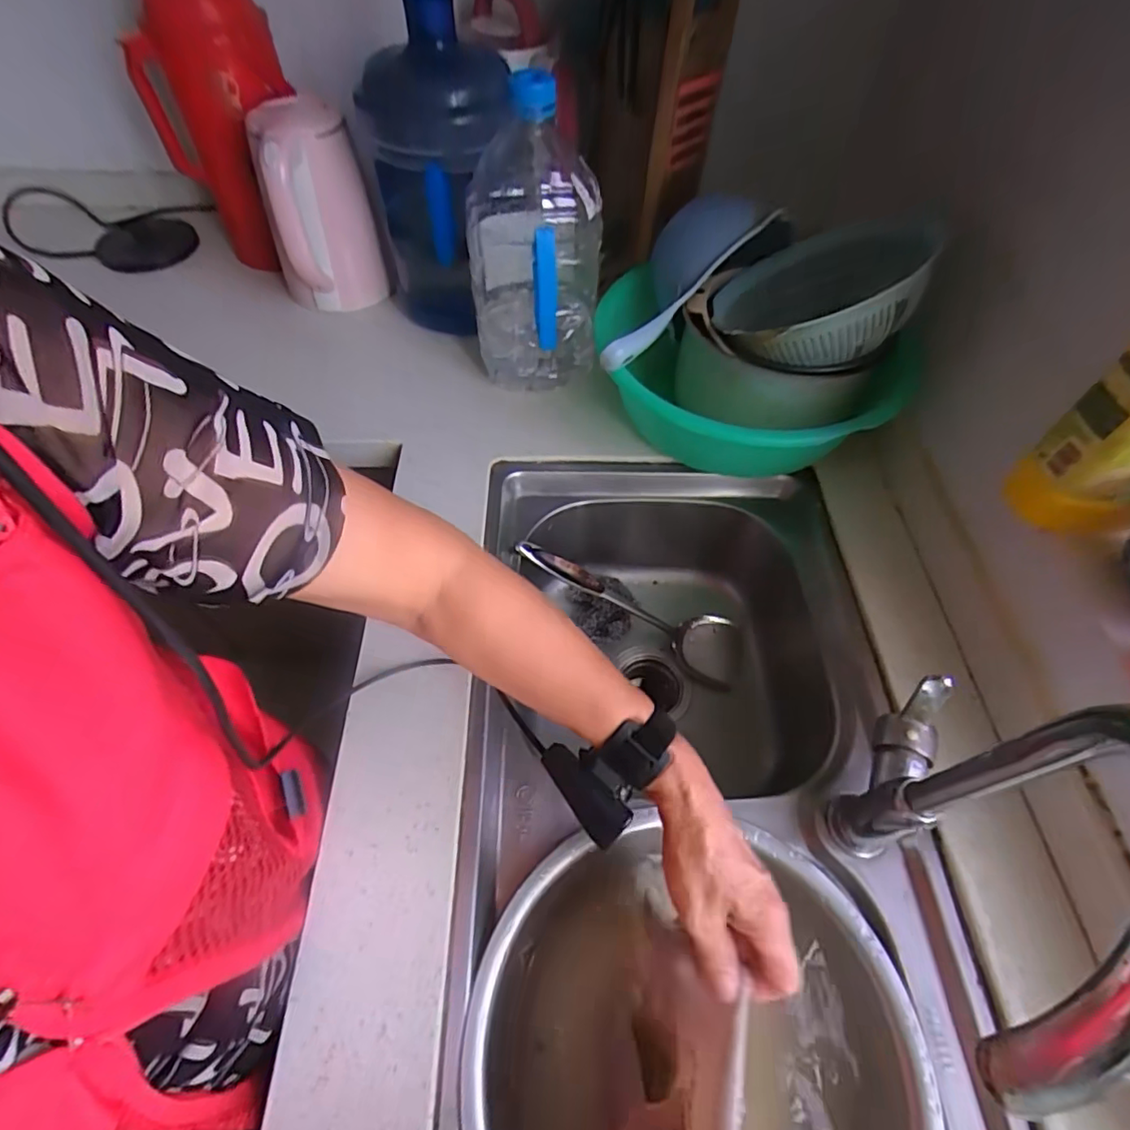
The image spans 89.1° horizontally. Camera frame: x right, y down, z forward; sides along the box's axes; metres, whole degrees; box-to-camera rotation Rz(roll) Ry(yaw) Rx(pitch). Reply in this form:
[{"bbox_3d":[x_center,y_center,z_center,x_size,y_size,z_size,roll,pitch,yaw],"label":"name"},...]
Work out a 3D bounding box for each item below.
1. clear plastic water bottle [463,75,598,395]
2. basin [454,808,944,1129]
[{"bbox_3d":[-0.036,-0.354,0.667,0.147,0.302,0.134,-2,56,-3],"label":"clear plastic water bottle"},{"bbox_3d":[0.094,0.368,0.440,0.321,0.110,0.293,1,56,-1],"label":"basin"}]

